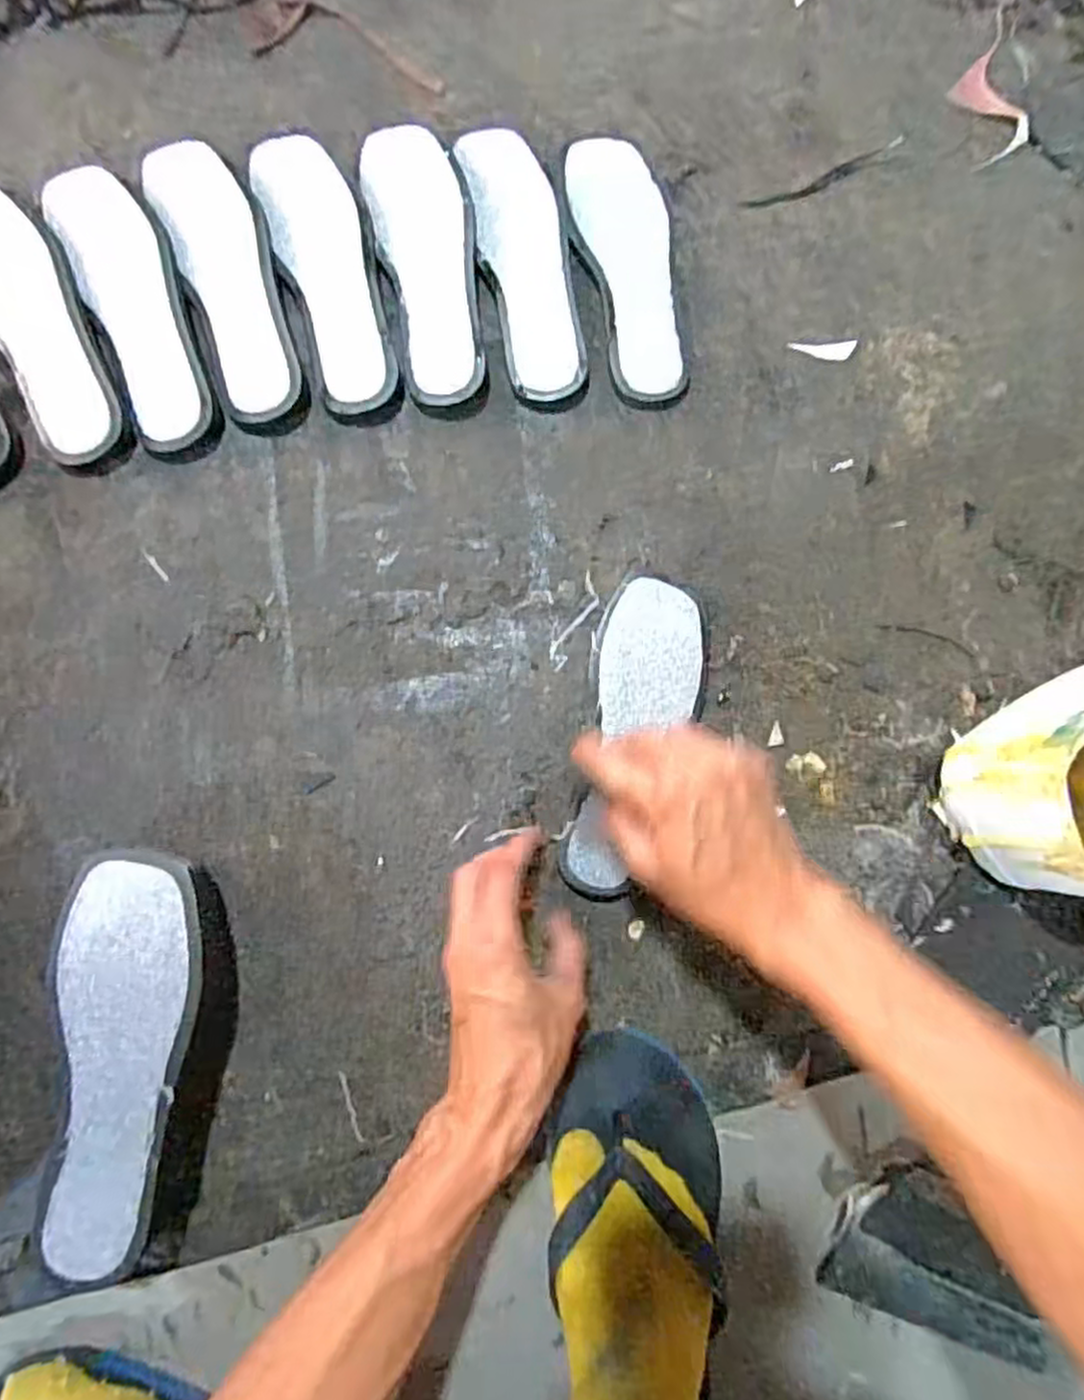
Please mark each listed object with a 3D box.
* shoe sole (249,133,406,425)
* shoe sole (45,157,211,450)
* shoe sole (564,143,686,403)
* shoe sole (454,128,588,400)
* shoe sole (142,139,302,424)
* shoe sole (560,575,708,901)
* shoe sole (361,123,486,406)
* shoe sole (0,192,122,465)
[{"bbox_3d":[-0.159,-0.319,0.552,0.067,0.018,0.223,-19,85,-7],"label":"shoe sole"},{"bbox_3d":[-0.300,-0.291,0.539,0.066,0.019,0.218,-25,86,-7],"label":"shoe sole"},{"bbox_3d":[0.066,-0.344,0.584,0.079,0.015,0.223,-4,83,-5],"label":"shoe sole"},{"bbox_3d":[-0.014,-0.341,0.569,0.064,0.026,0.214,-12,84,-6],"label":"shoe sole"},{"bbox_3d":[-0.235,-0.315,0.547,0.065,0.024,0.216,-21,85,-7],"label":"shoe sole"},{"bbox_3d":[0.067,0.025,0.522,0.083,0.012,0.228,16,82,-3],"label":"shoe sole"},{"bbox_3d":[-0.087,-0.340,0.564,0.073,0.020,0.228,-13,84,-6],"label":"shoe sole"},{"bbox_3d":[-0.374,-0.281,0.532,0.074,0.017,0.226,-31,86,-8],"label":"shoe sole"}]

